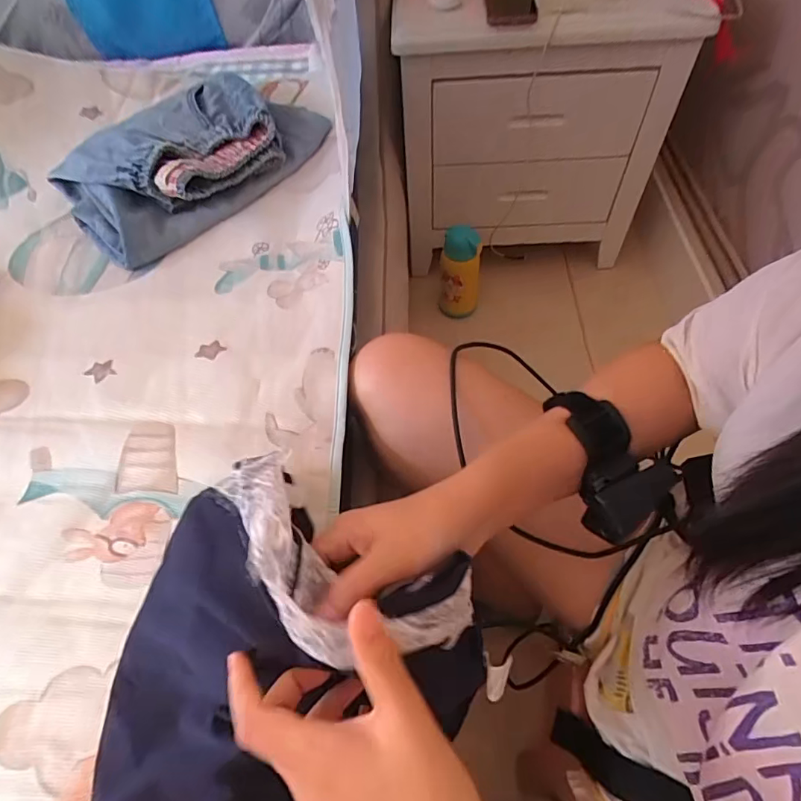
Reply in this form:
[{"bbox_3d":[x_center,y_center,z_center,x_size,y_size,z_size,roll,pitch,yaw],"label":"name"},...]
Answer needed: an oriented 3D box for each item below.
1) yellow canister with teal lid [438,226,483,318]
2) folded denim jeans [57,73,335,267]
[{"bbox_3d":[0.122,-0.264,1.033,0.081,0.202,0.069,2,58,5],"label":"yellow canister with teal lid"},{"bbox_3d":[-0.270,-0.304,0.623,0.197,0.067,0.297,34,66,22],"label":"folded denim jeans"}]

